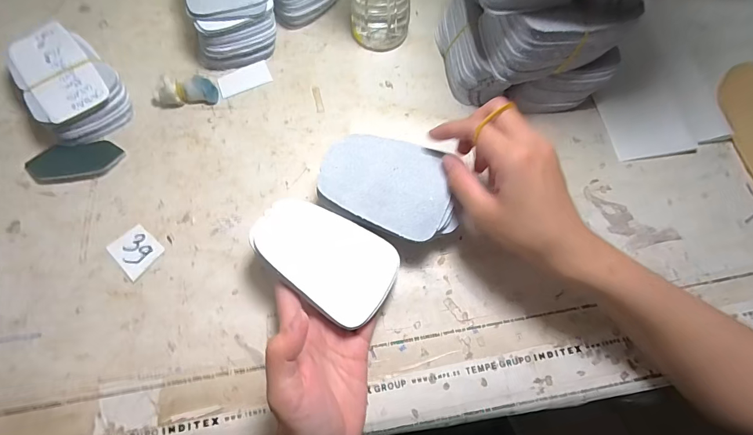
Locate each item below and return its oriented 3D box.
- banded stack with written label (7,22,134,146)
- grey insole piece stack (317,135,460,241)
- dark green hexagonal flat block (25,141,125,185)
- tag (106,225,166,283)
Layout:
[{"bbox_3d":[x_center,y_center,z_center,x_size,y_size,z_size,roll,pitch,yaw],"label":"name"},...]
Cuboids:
[{"bbox_3d":[-0.279,-0.119,0.351,0.074,0.036,0.104,-41,77,-15],"label":"banded stack with written label"},{"bbox_3d":[0.011,-0.026,0.308,0.111,0.012,0.073,16,70,3],"label":"grey insole piece stack"},{"bbox_3d":[-0.264,-0.049,0.339,0.077,0.004,0.036,-7,71,-5],"label":"dark green hexagonal flat block"},{"bbox_3d":[-0.200,0.027,0.319,0.037,0.004,0.035,37,73,10],"label":"tag"}]

